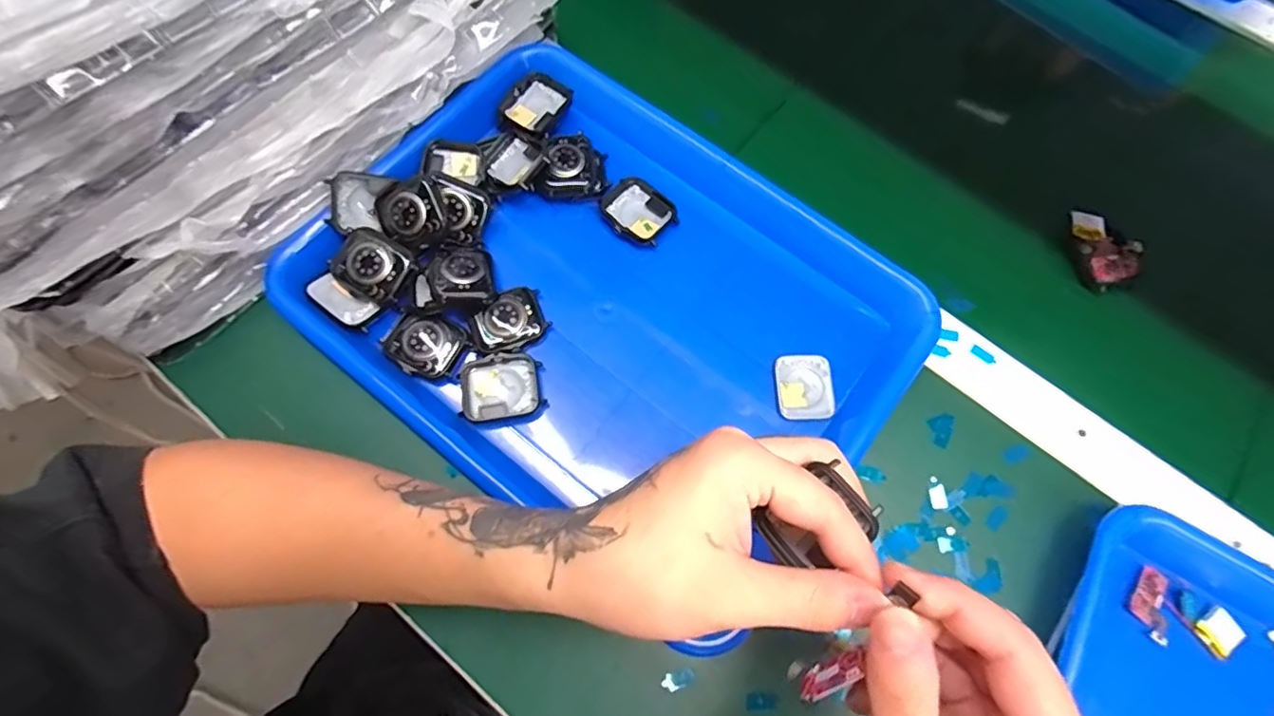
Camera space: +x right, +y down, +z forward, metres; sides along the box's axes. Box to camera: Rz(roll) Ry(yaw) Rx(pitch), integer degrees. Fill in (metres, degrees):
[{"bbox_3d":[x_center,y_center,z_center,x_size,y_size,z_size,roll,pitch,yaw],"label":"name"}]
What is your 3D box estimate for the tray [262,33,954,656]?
[{"bbox_3d":[-0.014,-0.035,0.345,0.332,0.037,0.259,35,73,10],"label":"tray"}]

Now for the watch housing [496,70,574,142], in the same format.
[{"bbox_3d":[-0.070,-0.172,0.391,0.041,0.012,0.048,30,72,8],"label":"watch housing"}]

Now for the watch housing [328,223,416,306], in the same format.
[{"bbox_3d":[-0.157,-0.056,0.335,0.045,0.014,0.038,38,73,11],"label":"watch housing"}]

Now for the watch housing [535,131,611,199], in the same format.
[{"bbox_3d":[-0.043,-0.124,0.369,0.046,0.019,0.038,-13,71,-6],"label":"watch housing"}]

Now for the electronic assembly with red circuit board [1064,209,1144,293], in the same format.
[{"bbox_3d":[0.313,-0.075,0.384,0.036,0.012,0.054,-21,73,-9],"label":"electronic assembly with red circuit board"}]

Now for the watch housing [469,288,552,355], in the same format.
[{"bbox_3d":[-0.076,-0.021,0.341,0.046,0.013,0.031,-35,75,-13],"label":"watch housing"}]

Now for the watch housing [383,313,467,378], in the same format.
[{"bbox_3d":[-0.125,-0.007,0.337,0.040,0.013,0.035,30,72,8],"label":"watch housing"}]

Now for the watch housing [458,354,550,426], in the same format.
[{"bbox_3d":[-0.078,0.019,0.331,0.047,0.012,0.039,-6,71,-4],"label":"watch housing"}]

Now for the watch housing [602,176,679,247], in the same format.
[{"bbox_3d":[0.001,-0.095,0.372,0.039,0.008,0.045,-35,75,-13],"label":"watch housing"}]

